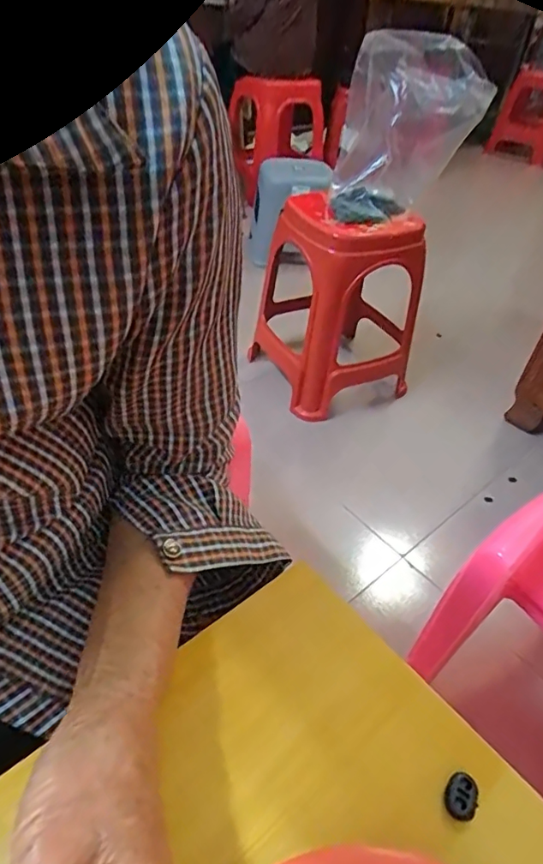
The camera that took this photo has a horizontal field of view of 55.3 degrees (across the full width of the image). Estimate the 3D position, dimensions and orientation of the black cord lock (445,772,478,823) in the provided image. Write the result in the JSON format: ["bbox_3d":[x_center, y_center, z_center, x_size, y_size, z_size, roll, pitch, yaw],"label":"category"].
[{"bbox_3d":[0.099,0.190,0.270,0.016,0.007,0.020,32,49,27],"label":"black cord lock"}]

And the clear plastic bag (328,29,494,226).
[{"bbox_3d":[0.279,-0.617,1.067,0.264,0.312,0.178,6,43,3],"label":"clear plastic bag"}]

